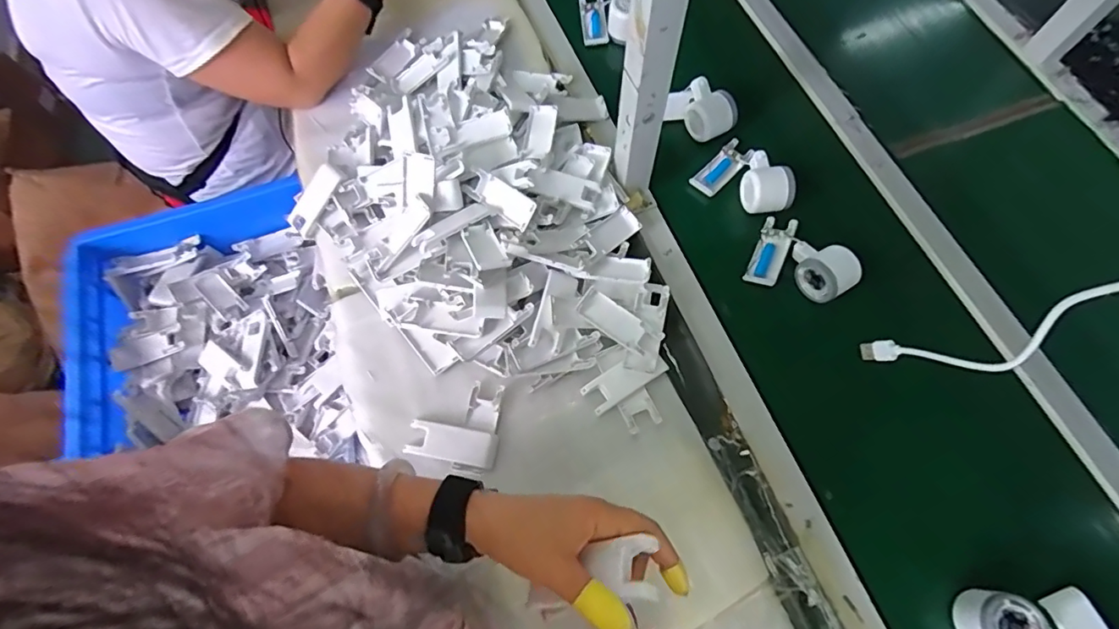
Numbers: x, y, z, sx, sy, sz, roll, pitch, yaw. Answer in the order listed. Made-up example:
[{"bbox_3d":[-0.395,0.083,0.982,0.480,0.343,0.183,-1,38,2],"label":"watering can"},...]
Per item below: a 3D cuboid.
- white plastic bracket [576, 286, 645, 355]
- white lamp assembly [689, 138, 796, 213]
[{"bbox_3d":[0.068,0.006,0.620,0.093,0.014,0.040,36,73,13],"label":"white plastic bracket"},{"bbox_3d":[0.266,-0.194,0.718,0.128,0.048,0.094,38,73,14],"label":"white lamp assembly"}]

